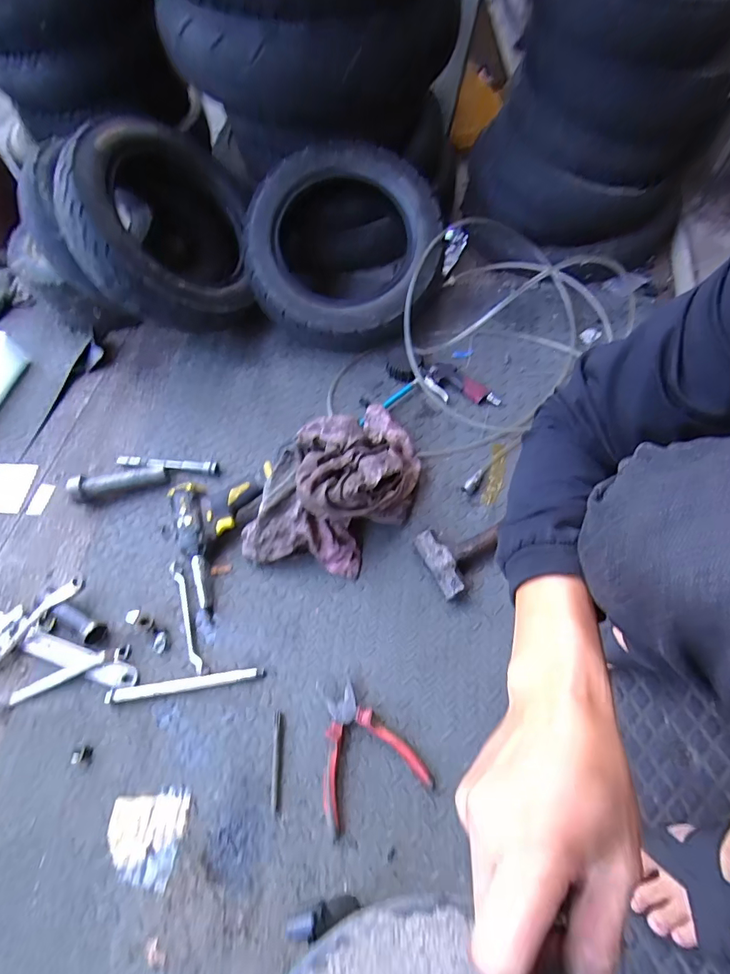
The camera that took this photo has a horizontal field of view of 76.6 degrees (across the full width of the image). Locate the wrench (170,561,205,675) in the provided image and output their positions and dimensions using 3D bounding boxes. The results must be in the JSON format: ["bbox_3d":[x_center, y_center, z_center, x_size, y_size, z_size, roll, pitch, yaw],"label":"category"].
[{"bbox_3d":[-0.286,0.203,0.738,0.020,0.016,0.188,-19,62,-11],"label":"wrench"}]

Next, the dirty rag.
[{"bbox_3d":[-0.038,-0.002,0.733,0.193,0.148,0.337,38,69,20],"label":"dirty rag"}]

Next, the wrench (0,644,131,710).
[{"bbox_3d":[-0.463,0.288,0.703,0.213,0.023,0.024,-19,62,-11],"label":"wrench"}]

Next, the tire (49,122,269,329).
[{"bbox_3d":[-0.378,-0.521,0.902,0.133,0.360,0.391,-13,67,36],"label":"tire"}]

